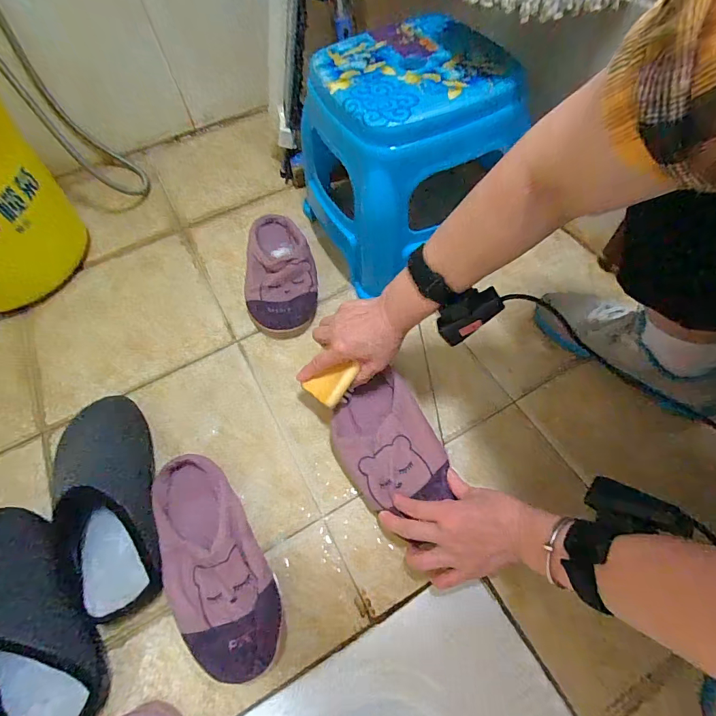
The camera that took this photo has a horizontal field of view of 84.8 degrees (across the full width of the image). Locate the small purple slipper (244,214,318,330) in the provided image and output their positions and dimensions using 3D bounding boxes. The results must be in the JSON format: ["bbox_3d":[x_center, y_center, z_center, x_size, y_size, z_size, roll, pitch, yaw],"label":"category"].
[{"bbox_3d":[-0.127,-0.158,0.650,0.113,0.057,0.226,-5,60,0],"label":"small purple slipper"}]

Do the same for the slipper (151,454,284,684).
[{"bbox_3d":[-0.166,0.222,0.441,0.103,0.054,0.242,-29,63,-13],"label":"slipper"}]

